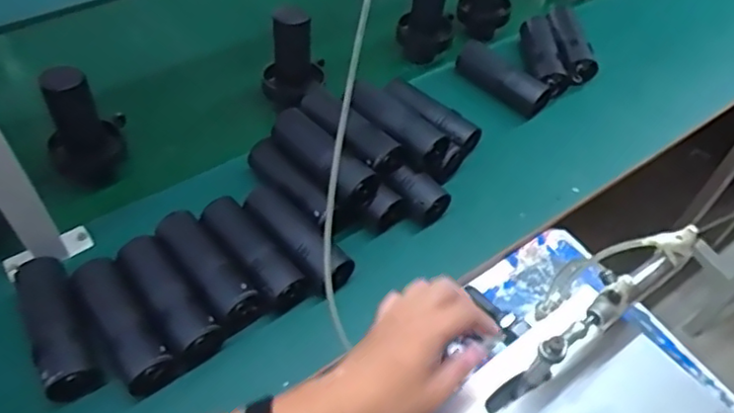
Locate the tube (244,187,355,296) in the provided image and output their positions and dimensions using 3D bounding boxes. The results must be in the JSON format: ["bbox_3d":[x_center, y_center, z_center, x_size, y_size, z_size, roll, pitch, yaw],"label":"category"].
[{"bbox_3d":[-0.093,0.042,0.760,0.170,0.043,0.059,37,58,23],"label":"tube"}]

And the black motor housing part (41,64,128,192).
[{"bbox_3d":[-0.380,-0.117,0.789,0.099,0.171,0.091,-20,55,-18],"label":"black motor housing part"}]

